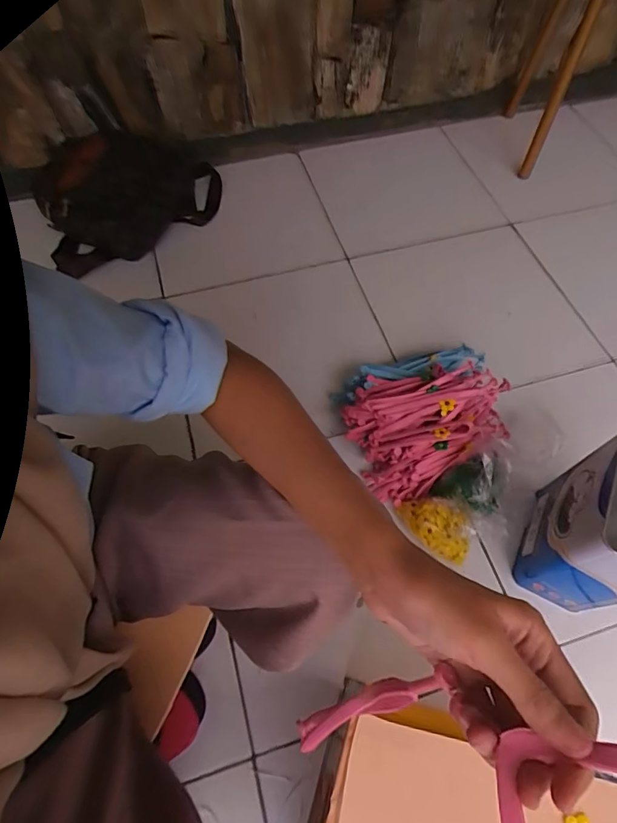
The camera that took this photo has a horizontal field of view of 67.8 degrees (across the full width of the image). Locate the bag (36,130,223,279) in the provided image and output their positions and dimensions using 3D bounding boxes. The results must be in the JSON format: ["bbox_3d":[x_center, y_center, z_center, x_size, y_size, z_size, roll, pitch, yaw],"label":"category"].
[{"bbox_3d":[-0.367,-0.462,0.978,0.363,0.123,0.285,-19,63,-11],"label":"bag"}]

